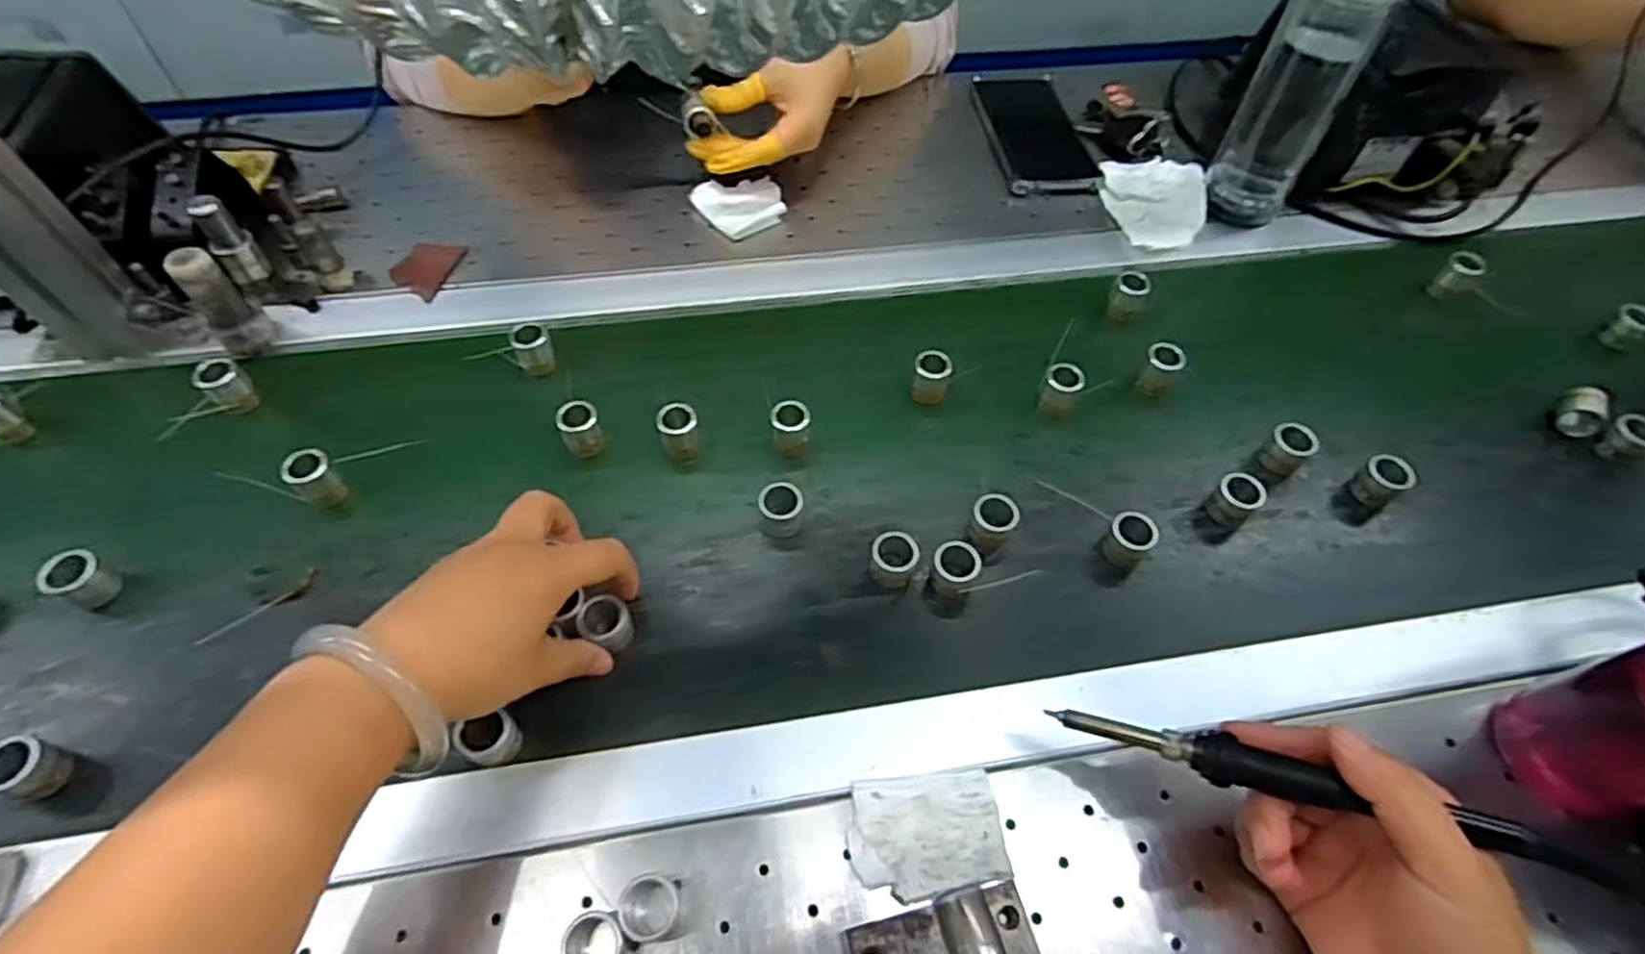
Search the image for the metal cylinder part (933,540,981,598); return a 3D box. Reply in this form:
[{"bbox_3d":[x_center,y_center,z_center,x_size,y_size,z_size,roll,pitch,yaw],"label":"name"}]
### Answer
[{"bbox_3d":[0.075,0.052,0.430,0.024,0.025,0.022,1,55,-2],"label":"metal cylinder part"}]

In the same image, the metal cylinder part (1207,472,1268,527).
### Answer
[{"bbox_3d":[0.251,0.014,0.465,0.027,0.027,0.024,-34,63,-23],"label":"metal cylinder part"}]

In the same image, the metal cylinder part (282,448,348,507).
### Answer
[{"bbox_3d":[-0.297,0.002,0.448,0.019,0.039,0.022,40,62,22],"label":"metal cylinder part"}]

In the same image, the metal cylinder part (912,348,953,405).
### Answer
[{"bbox_3d":[0.072,-0.065,0.503,0.024,0.031,0.022,13,56,6],"label":"metal cylinder part"}]

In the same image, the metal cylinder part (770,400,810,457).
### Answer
[{"bbox_3d":[-0.020,-0.029,0.475,0.023,0.030,0.023,1,55,-2],"label":"metal cylinder part"}]

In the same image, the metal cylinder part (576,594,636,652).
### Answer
[{"bbox_3d":[-0.115,0.079,0.407,0.025,0.021,0.026,1,55,-2],"label":"metal cylinder part"}]

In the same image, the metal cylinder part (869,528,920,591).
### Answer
[{"bbox_3d":[0.040,0.047,0.432,0.026,0.023,0.024,1,55,-2],"label":"metal cylinder part"}]

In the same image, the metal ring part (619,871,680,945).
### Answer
[{"bbox_3d":[-0.076,0.187,0.333,0.023,0.021,0.026,-15,57,-13],"label":"metal ring part"}]

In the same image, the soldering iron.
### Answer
[{"bbox_3d":[0.201,0.126,0.311,0.201,0.016,0.018,11,54,20],"label":"soldering iron"}]

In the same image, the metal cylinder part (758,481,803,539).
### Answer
[{"bbox_3d":[-0.024,0.020,0.450,0.025,0.026,0.024,1,55,-2],"label":"metal cylinder part"}]

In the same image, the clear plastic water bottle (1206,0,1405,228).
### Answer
[{"bbox_3d":[0.367,-0.303,0.580,0.066,0.206,0.057,31,59,17],"label":"clear plastic water bottle"}]

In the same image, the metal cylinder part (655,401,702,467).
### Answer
[{"bbox_3d":[-0.089,-0.027,0.474,0.024,0.037,0.022,1,55,-2],"label":"metal cylinder part"}]

